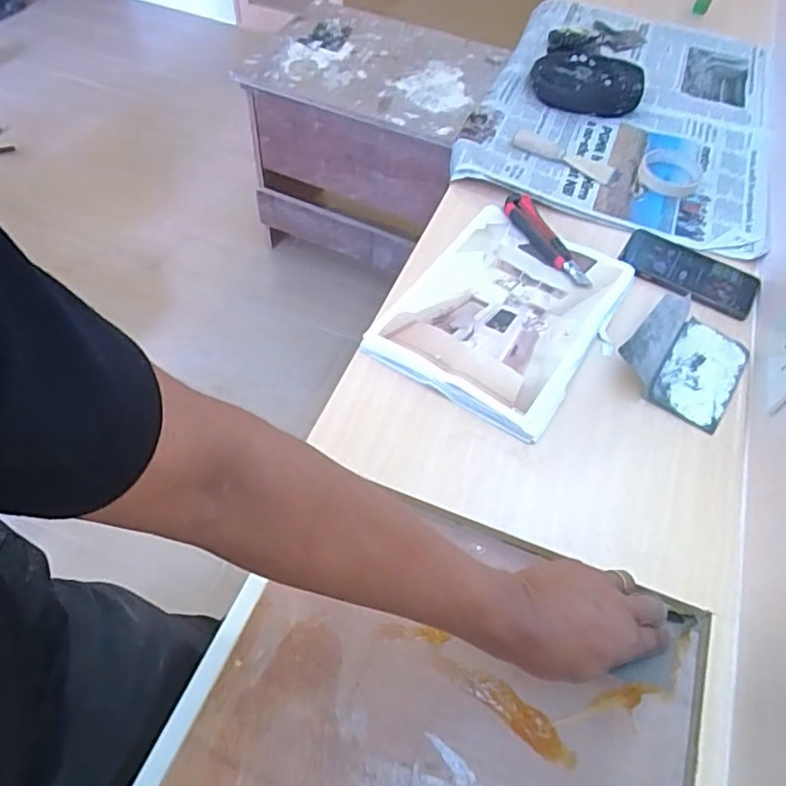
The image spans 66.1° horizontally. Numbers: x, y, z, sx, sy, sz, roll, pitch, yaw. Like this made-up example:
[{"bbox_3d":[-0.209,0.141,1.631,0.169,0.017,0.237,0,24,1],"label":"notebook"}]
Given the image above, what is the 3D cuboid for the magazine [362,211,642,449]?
[{"bbox_3d":[0.131,-0.099,0.708,0.213,0.012,0.289,29,61,13],"label":"magazine"}]

